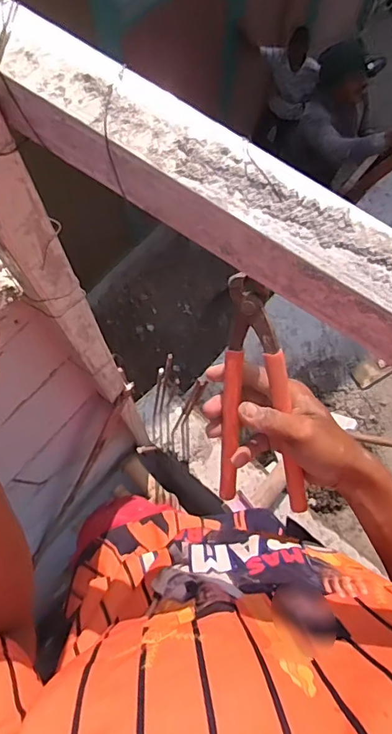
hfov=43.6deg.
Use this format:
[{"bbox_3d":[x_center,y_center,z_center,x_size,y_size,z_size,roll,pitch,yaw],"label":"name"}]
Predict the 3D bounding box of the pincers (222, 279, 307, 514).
[{"bbox_3d":[0.056,0.028,0.424,0.071,0.031,0.212,-5,110,-4],"label":"pincers"}]

